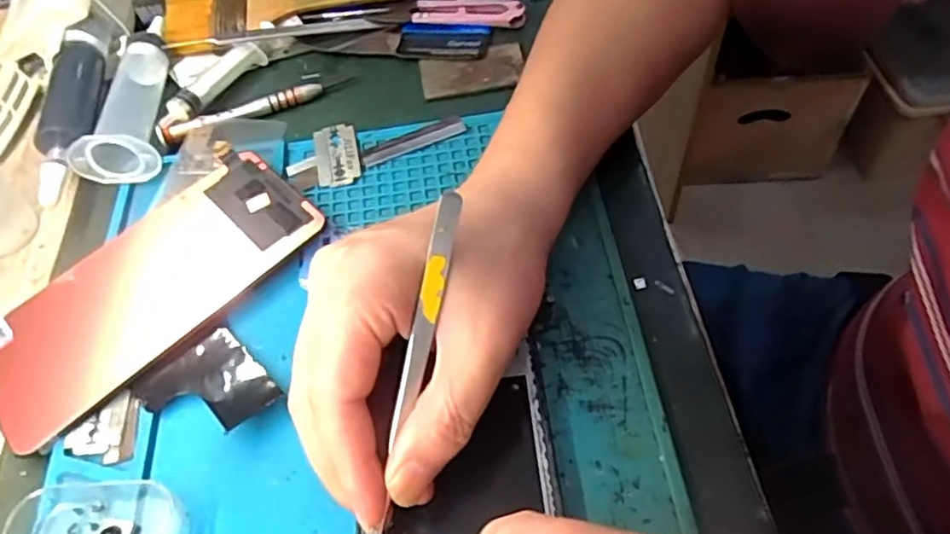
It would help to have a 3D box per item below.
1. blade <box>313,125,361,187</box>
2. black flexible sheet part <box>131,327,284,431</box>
[{"bbox_3d":[-0.074,-0.059,0.351,0.022,0.004,0.039,-14,63,0],"label":"blade"},{"bbox_3d":[-0.114,0.050,0.278,0.044,0.010,0.052,-39,62,-21],"label":"black flexible sheet part"}]

